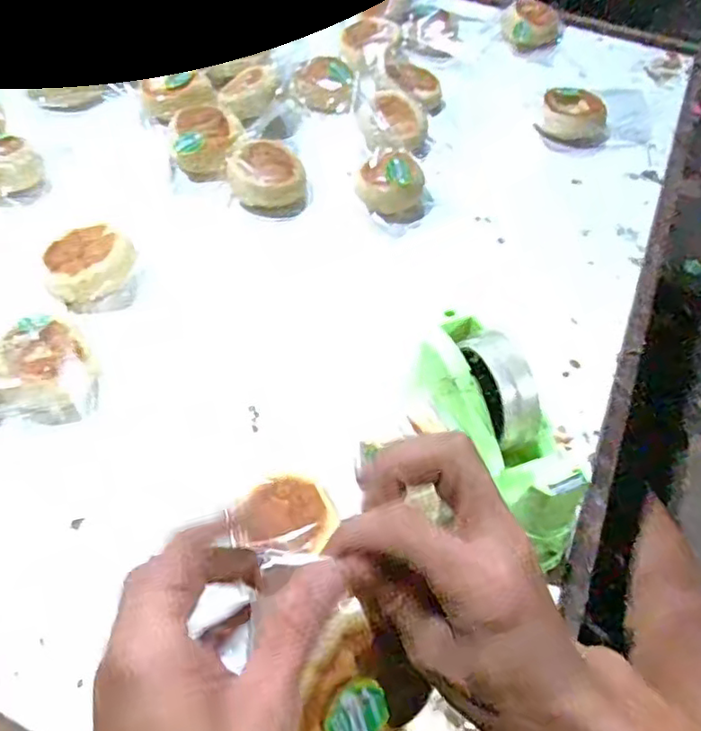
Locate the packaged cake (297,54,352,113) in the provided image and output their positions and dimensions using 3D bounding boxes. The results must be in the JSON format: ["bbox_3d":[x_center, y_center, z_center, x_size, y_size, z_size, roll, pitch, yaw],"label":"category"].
[{"bbox_3d":[-0.035,-0.386,0.844,0.083,0.034,0.094,4,53,-3],"label":"packaged cake"}]

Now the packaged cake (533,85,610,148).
[{"bbox_3d":[0.312,-0.350,0.854,0.102,0.038,0.112,20,54,9],"label":"packaged cake"}]

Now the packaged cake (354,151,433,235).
[{"bbox_3d":[0.049,-0.204,0.715,0.094,0.047,0.091,12,53,3],"label":"packaged cake"}]

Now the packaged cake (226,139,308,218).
[{"bbox_3d":[-0.097,-0.216,0.718,0.079,0.052,0.081,3,53,-4],"label":"packaged cake"}]

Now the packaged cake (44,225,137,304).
[{"bbox_3d":[-0.251,-0.094,0.598,0.088,0.049,0.069,-17,57,-17],"label":"packaged cake"}]

